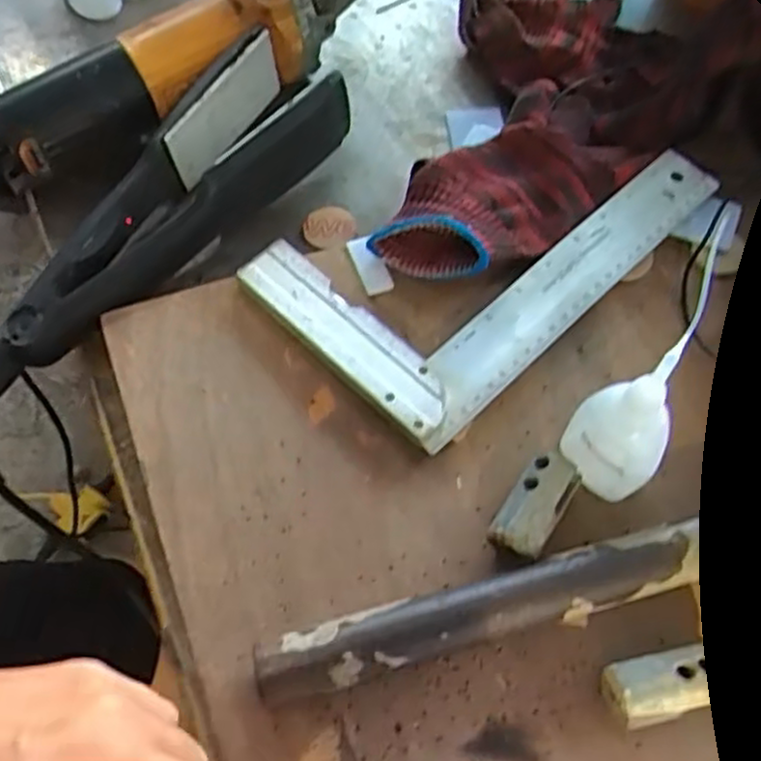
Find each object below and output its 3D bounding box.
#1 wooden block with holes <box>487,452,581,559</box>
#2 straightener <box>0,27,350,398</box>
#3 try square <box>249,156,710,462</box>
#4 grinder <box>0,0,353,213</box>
[{"bbox_3d":[0.072,0.062,0.361,0.024,0.025,0.050,31,66,16],"label":"wooden block with holes"},{"bbox_3d":[-0.135,-0.104,0.453,0.070,0.055,0.269,38,68,19],"label":"straightener"},{"bbox_3d":[0.065,-0.089,0.448,0.260,0.014,0.147,-41,68,-20],"label":"try square"},{"bbox_3d":[-0.138,-0.209,0.483,0.097,0.074,0.330,40,68,20],"label":"grinder"}]

